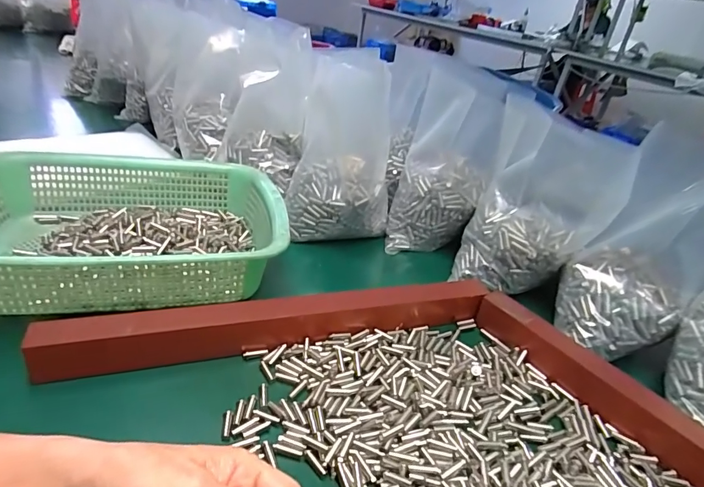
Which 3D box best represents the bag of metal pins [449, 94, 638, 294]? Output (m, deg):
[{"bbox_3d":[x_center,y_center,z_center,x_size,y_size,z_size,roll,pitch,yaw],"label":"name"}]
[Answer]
[{"bbox_3d":[0.203,-0.041,0.472,0.128,0.184,0.093,14,32,10],"label":"bag of metal pins"}]

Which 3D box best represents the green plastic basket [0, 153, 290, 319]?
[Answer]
[{"bbox_3d":[-0.223,-0.020,0.434,0.296,0.077,0.221,-4,34,-18],"label":"green plastic basket"}]

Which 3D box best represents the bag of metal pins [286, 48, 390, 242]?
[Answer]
[{"bbox_3d":[-0.015,-0.120,0.537,0.129,0.229,0.098,-3,3,-16],"label":"bag of metal pins"}]

